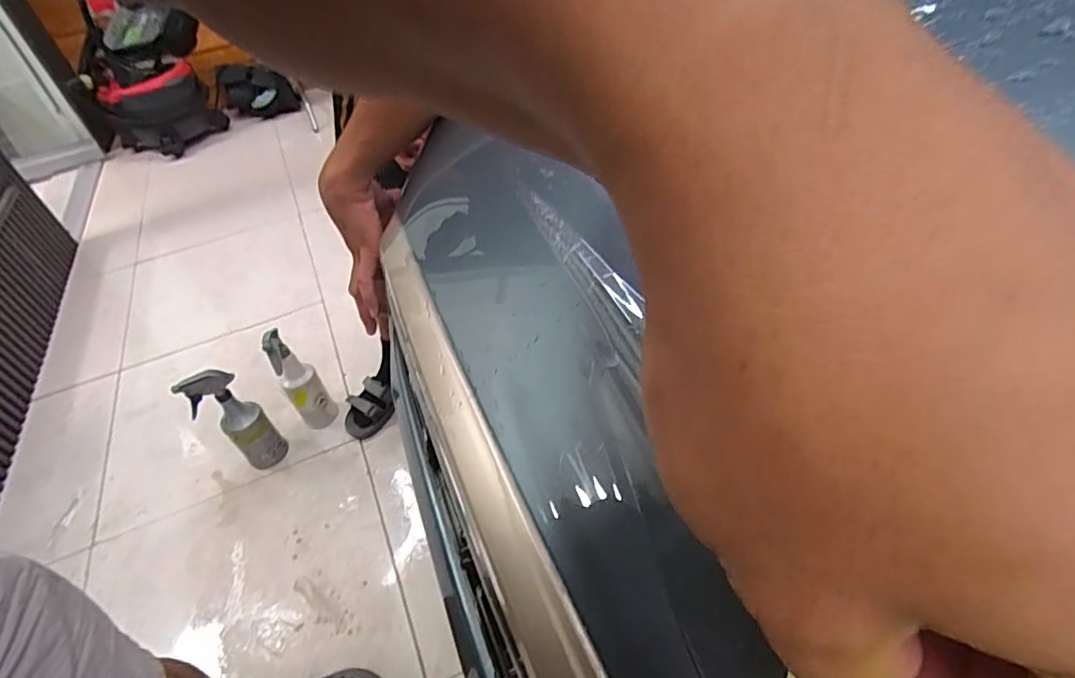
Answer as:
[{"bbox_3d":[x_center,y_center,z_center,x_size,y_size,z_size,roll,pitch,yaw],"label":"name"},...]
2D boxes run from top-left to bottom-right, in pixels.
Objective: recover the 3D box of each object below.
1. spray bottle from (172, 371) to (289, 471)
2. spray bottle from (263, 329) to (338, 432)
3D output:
[{"bbox_3d":[-0.711,0.175,1.277,0.128,0.287,0.124,-34,50,-24],"label":"spray bottle"},{"bbox_3d":[-0.579,0.096,1.338,0.091,0.307,0.085,-30,49,-21],"label":"spray bottle"}]

